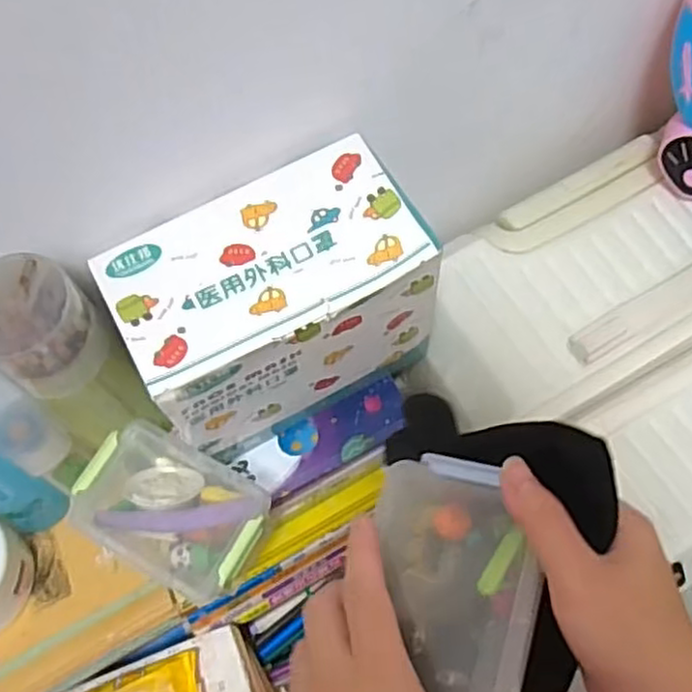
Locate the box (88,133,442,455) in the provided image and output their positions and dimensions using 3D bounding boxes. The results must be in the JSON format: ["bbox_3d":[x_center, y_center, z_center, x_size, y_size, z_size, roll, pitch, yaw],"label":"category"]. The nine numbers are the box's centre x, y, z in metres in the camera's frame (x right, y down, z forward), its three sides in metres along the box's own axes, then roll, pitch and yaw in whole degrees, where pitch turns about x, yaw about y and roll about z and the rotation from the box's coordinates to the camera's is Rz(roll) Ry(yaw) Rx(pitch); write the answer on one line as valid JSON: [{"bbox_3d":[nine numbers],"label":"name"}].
[{"bbox_3d":[-0.040,-0.020,0.481,0.191,0.144,0.112,-25,66,-10],"label":"box"}]

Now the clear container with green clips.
[{"bbox_3d":[-0.113,0.108,0.471,0.121,0.036,0.078,26,68,13],"label":"clear container with green clips"}]

